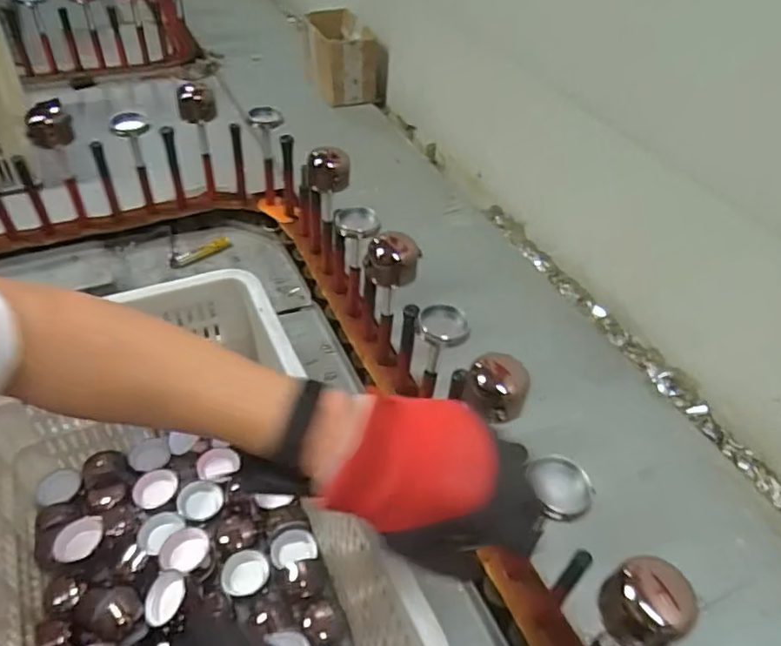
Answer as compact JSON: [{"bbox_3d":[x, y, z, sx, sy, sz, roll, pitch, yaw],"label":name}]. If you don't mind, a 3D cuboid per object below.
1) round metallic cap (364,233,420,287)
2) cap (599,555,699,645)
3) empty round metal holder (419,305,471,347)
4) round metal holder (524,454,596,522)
[{"bbox_3d":[0.002,-0.069,0.662,0.056,0.046,0.042,15,43,5],"label":"round metallic cap"},{"bbox_3d":[0.180,0.199,0.416,0.050,0.040,0.053,0,44,-11],"label":"cap"},{"bbox_3d":[0.056,0.004,0.610,0.050,0.016,0.047,6,43,-5],"label":"empty round metal holder"},{"bbox_3d":[0.139,0.132,0.485,0.045,0.012,0.055,-9,46,-20],"label":"round metal holder"}]

